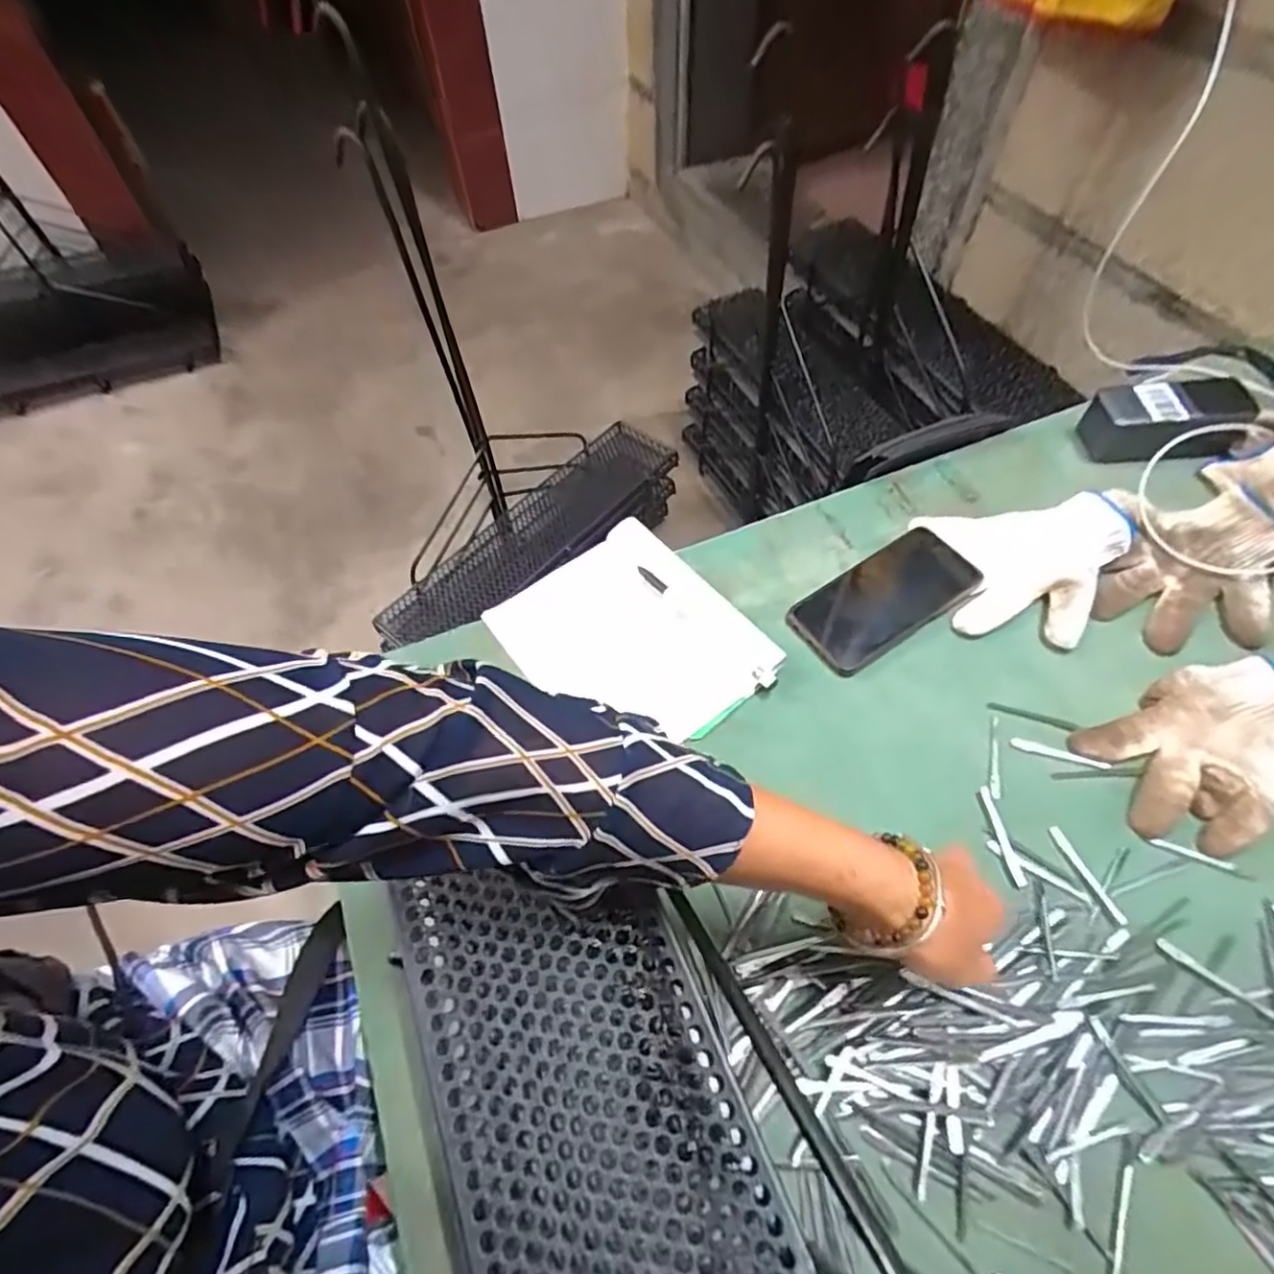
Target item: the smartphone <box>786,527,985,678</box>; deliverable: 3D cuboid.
[{"bbox_3d":[0.210,-0.033,0.558,0.159,0.012,0.076,-30,60,-15],"label":"smartphone"}]

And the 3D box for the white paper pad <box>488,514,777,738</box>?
[{"bbox_3d":[-0.004,0.005,0.552,0.159,0.020,0.197,-42,68,-4],"label":"white paper pad"}]

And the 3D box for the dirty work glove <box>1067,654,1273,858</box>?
[{"bbox_3d":[0.418,0.080,0.476,0.178,0.019,0.108,-25,59,-13],"label":"dirty work glove"}]

